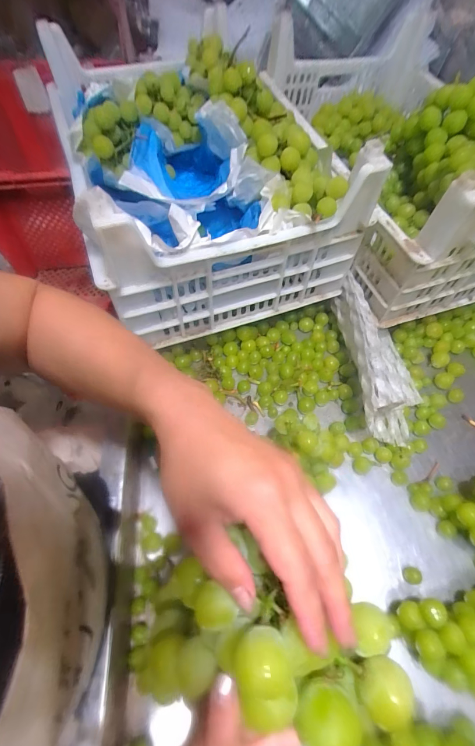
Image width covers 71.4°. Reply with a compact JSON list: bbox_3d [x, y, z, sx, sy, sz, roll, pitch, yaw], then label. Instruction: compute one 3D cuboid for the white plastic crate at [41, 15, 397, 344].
[{"bbox_3d":[-0.091,-0.379,0.583,0.373,0.249,0.587,-17,63,-12],"label":"white plastic crate"}]

